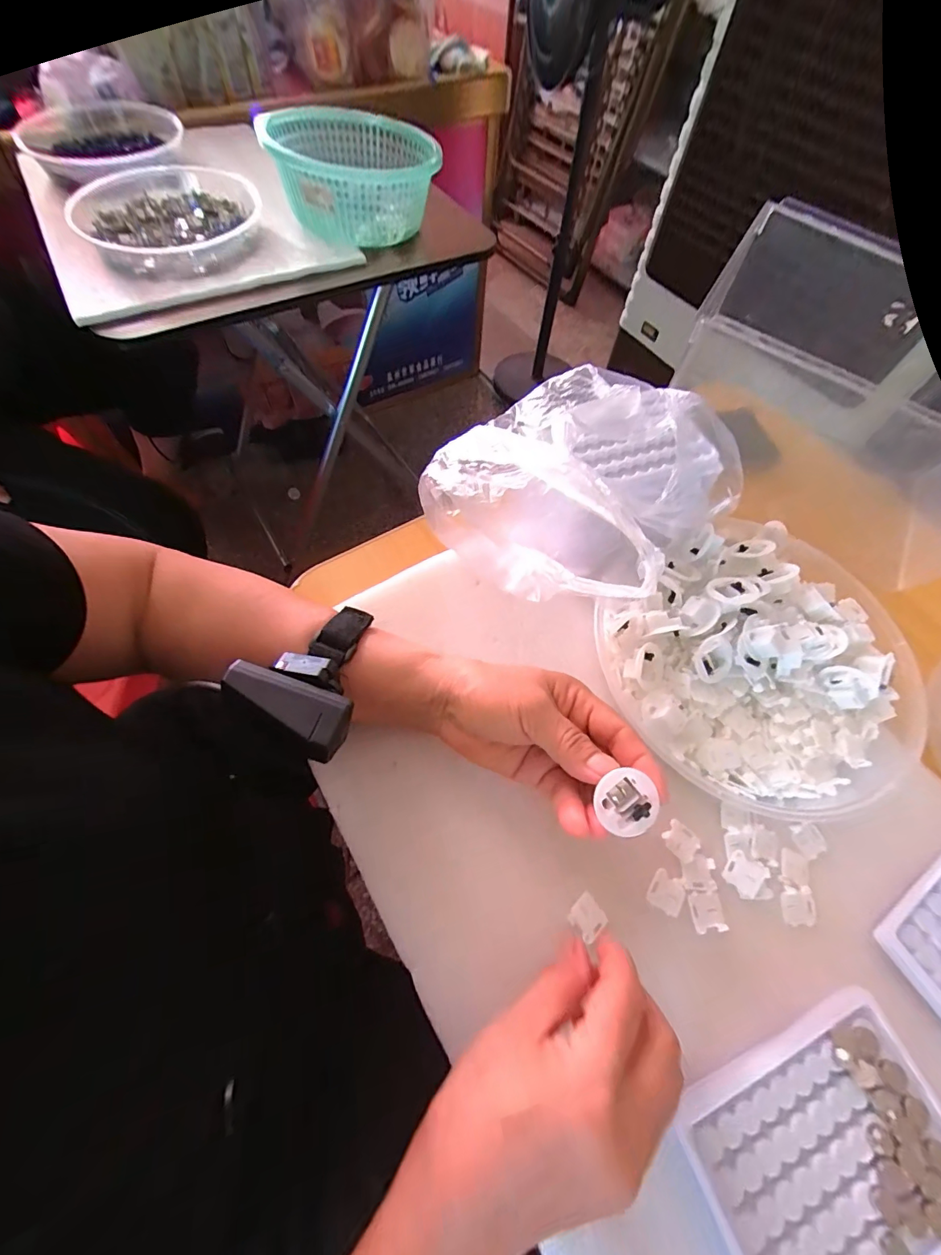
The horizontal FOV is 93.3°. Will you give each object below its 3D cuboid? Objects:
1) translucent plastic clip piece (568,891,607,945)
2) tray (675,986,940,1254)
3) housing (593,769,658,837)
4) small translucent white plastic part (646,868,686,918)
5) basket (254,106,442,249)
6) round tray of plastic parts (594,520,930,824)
[{"bbox_3d":[0.070,0.173,0.264,0.019,0.004,0.019,-33,70,-18],"label":"translucent plastic clip piece"},{"bbox_3d":[0.176,0.260,0.214,0.128,0.008,0.097,-18,66,-13],"label":"tray"},{"bbox_3d":[0.078,0.091,0.226,0.028,0.012,0.028,-40,74,-11],"label":"housing"},{"bbox_3d":[0.121,0.163,0.273,0.021,0.004,0.021,29,65,11],"label":"small translucent white plastic part"},{"bbox_3d":[-0.162,-0.642,0.640,0.219,0.101,0.233,-20,66,-13],"label":"basket"},{"bbox_3d":[0.217,0.019,0.325,0.229,0.045,0.206,-34,70,-19],"label":"round tray of plastic parts"}]

